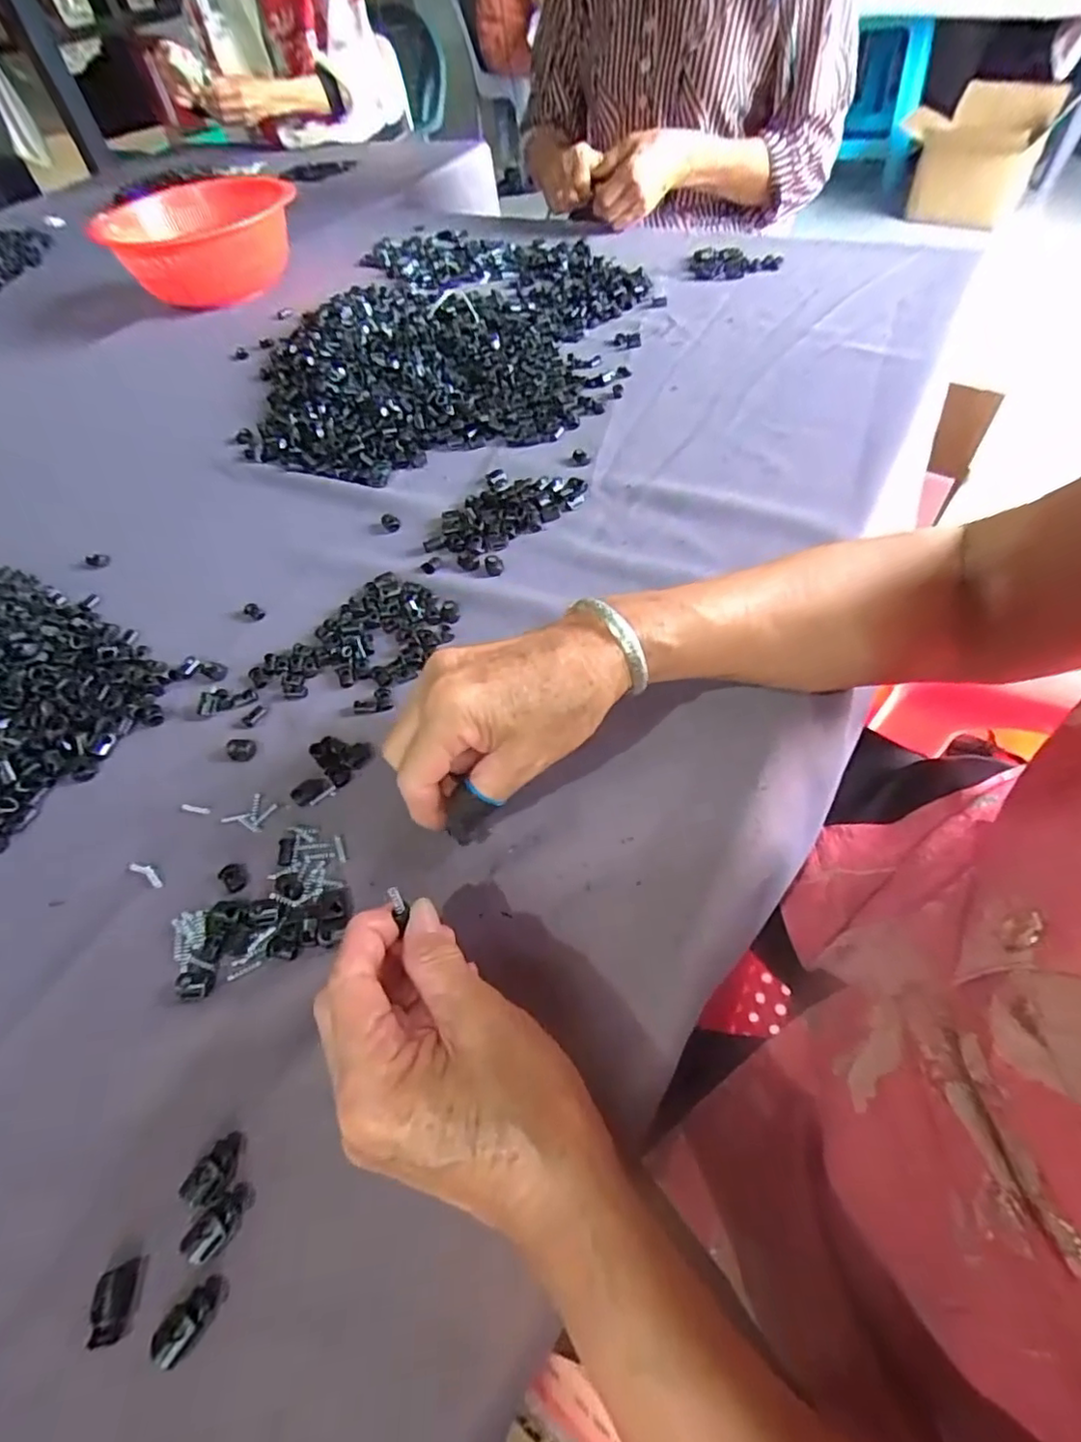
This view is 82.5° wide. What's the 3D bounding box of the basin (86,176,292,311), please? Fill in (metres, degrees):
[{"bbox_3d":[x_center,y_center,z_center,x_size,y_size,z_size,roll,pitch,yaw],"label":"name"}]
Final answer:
[{"bbox_3d":[-0.420,-0.599,0.791,0.210,0.100,0.210,-2,55,3],"label":"basin"}]

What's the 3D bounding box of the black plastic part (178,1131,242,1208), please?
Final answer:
[{"bbox_3d":[-0.129,0.177,0.244,0.013,0.008,0.024,19,59,17],"label":"black plastic part"}]

